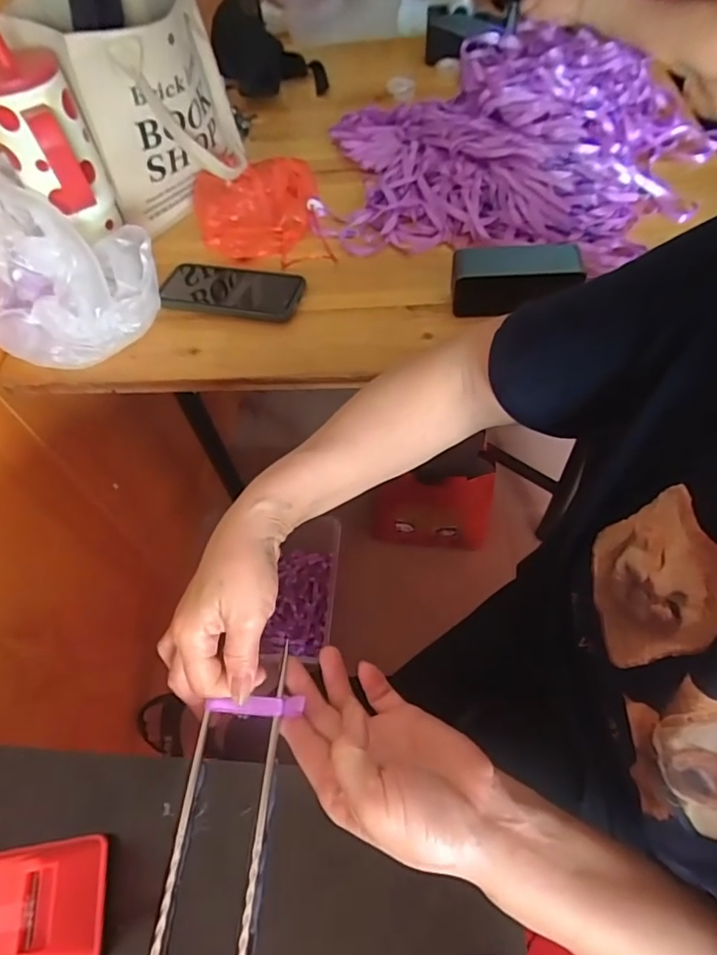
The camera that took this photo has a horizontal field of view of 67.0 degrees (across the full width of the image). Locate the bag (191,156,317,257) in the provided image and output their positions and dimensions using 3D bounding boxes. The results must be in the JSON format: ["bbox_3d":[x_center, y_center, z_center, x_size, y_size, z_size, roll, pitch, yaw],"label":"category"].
[{"bbox_3d":[-0.136,-0.351,0.695,0.147,0.047,0.172,-2,57,4],"label":"bag"}]

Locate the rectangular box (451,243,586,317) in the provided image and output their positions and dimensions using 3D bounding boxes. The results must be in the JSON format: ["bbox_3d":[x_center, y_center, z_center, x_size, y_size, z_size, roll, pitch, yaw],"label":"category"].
[{"bbox_3d":[0.163,-0.210,0.572,0.130,0.054,0.054,-4,57,3],"label":"rectangular box"}]

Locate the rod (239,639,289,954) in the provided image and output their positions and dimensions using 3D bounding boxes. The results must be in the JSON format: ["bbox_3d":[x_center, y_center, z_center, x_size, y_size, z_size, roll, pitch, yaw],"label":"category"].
[{"bbox_3d":[-0.059,0.212,0.330,0.006,0.011,0.220,1,55,6],"label":"rod"}]

